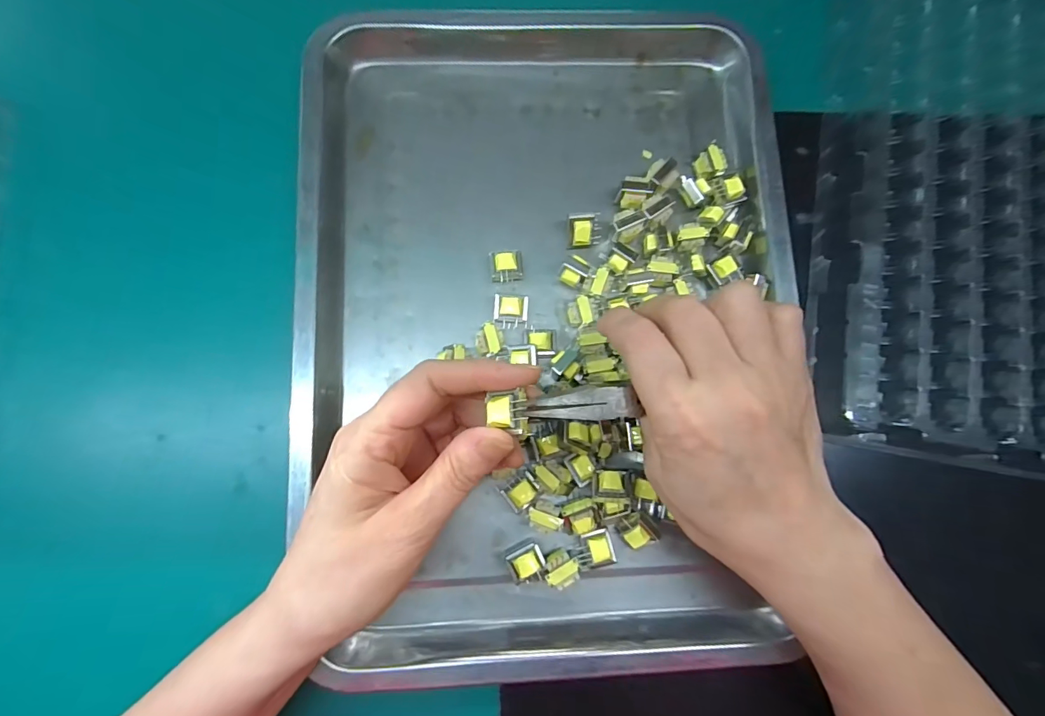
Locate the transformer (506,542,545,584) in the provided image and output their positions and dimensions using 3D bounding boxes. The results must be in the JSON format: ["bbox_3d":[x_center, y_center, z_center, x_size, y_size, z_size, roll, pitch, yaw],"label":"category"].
[{"bbox_3d":[0.002,0.112,0.247,0.019,0.015,0.018,-25,84,-5],"label":"transformer"}]

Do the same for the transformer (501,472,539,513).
[{"bbox_3d":[0.000,0.075,0.253,0.019,0.013,0.016,-33,84,-6],"label":"transformer"}]

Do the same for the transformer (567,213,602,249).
[{"bbox_3d":[0.039,-0.077,0.277,0.022,0.019,0.017,-4,82,-3],"label":"transformer"}]

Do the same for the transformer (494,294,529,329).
[{"bbox_3d":[-0.007,-0.027,0.270,0.020,0.016,0.019,3,82,-2],"label":"transformer"}]

